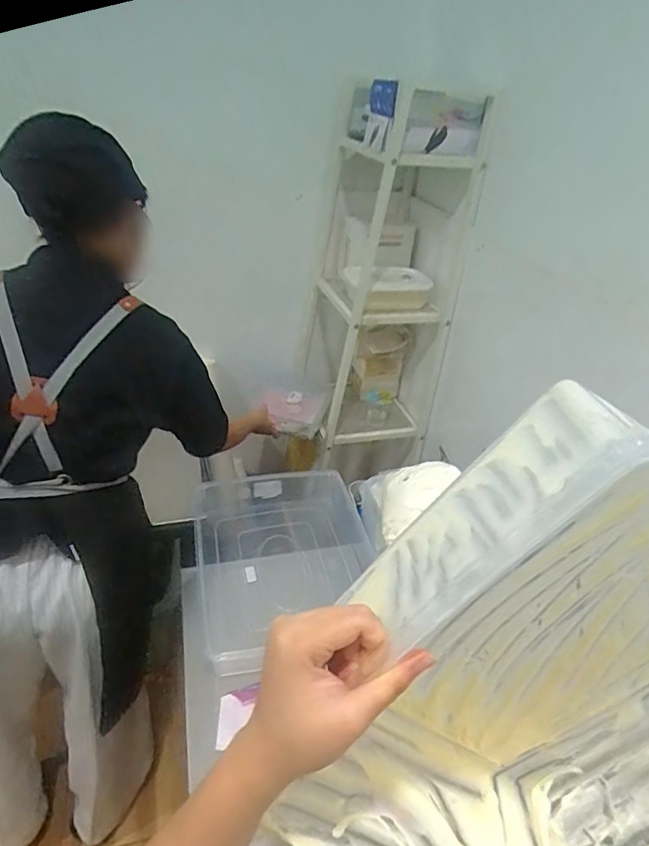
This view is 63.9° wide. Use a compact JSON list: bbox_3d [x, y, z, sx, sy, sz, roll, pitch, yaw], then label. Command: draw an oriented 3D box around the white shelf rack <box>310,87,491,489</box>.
[{"bbox_3d":[0.152,-0.405,1.401,0.354,0.801,0.449,3,33,-4],"label":"white shelf rack"}]

